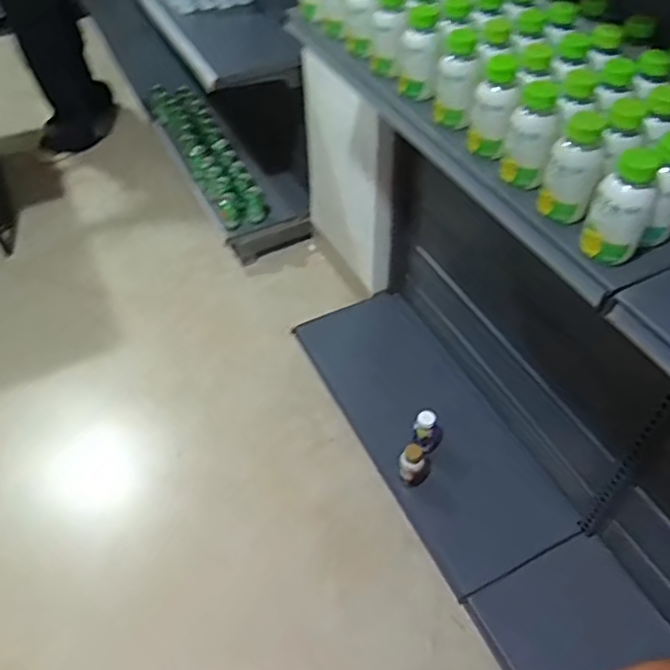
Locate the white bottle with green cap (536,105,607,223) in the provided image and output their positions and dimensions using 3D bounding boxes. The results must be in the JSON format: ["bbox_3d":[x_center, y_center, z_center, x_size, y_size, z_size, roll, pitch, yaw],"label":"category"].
[{"bbox_3d":[0.282,-0.203,0.732,0.058,0.127,0.064,17,52,16],"label":"white bottle with green cap"}]

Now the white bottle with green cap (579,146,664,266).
[{"bbox_3d":[0.314,-0.141,0.686,0.061,0.124,0.052,18,52,16],"label":"white bottle with green cap"}]

